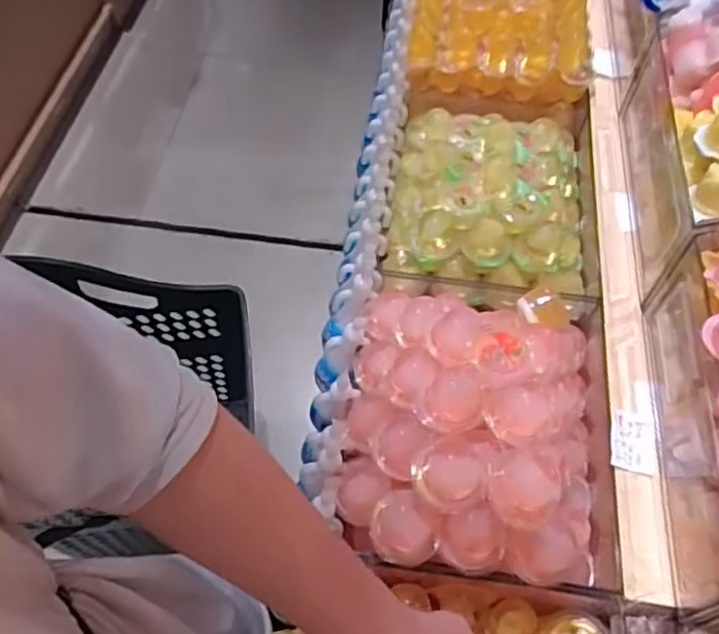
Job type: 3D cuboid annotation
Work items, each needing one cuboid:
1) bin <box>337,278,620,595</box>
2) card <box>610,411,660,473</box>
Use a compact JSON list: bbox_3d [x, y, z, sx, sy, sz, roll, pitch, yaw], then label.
[{"bbox_3d":[0.124,0.078,0.632,0.256,0.174,0.312,6,56,3],"label":"bin"},{"bbox_3d":[0.258,0.117,0.636,0.042,0.007,0.057,10,56,6],"label":"card"}]

